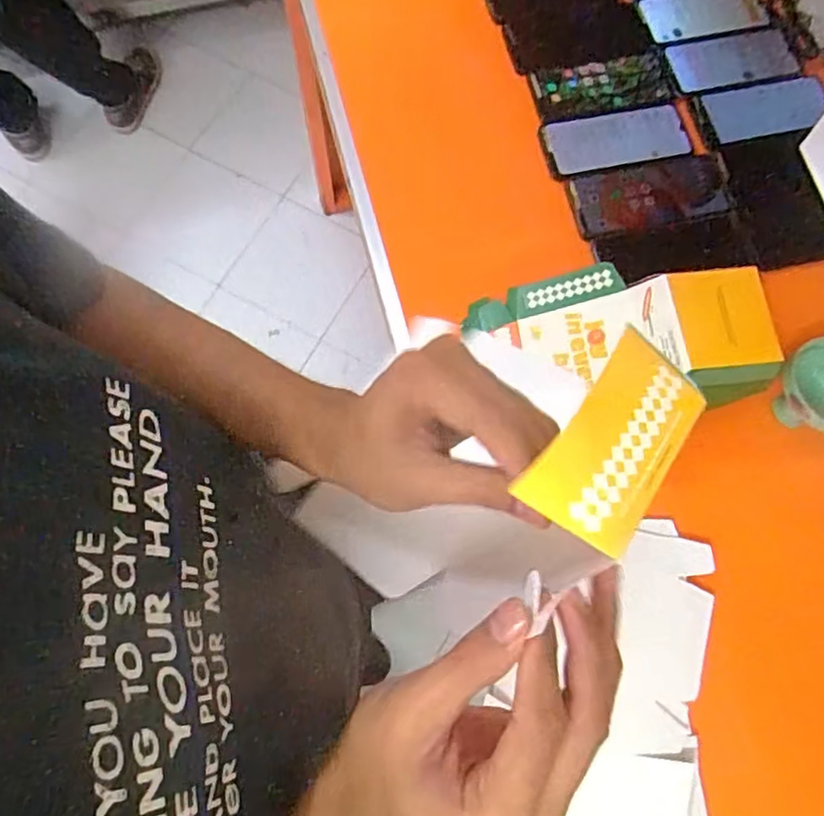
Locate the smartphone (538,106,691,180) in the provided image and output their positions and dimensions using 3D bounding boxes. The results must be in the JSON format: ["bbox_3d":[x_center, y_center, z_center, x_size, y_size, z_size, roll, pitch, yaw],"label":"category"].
[{"bbox_3d":[0.228,-0.302,0.734,0.163,0.014,0.077,-10,73,-5],"label":"smartphone"}]

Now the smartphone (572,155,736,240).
[{"bbox_3d":[0.265,-0.233,0.722,0.177,0.013,0.068,-11,88,-5],"label":"smartphone"}]

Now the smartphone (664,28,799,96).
[{"bbox_3d":[0.374,-0.412,0.773,0.163,0.016,0.073,-14,80,-12],"label":"smartphone"}]

